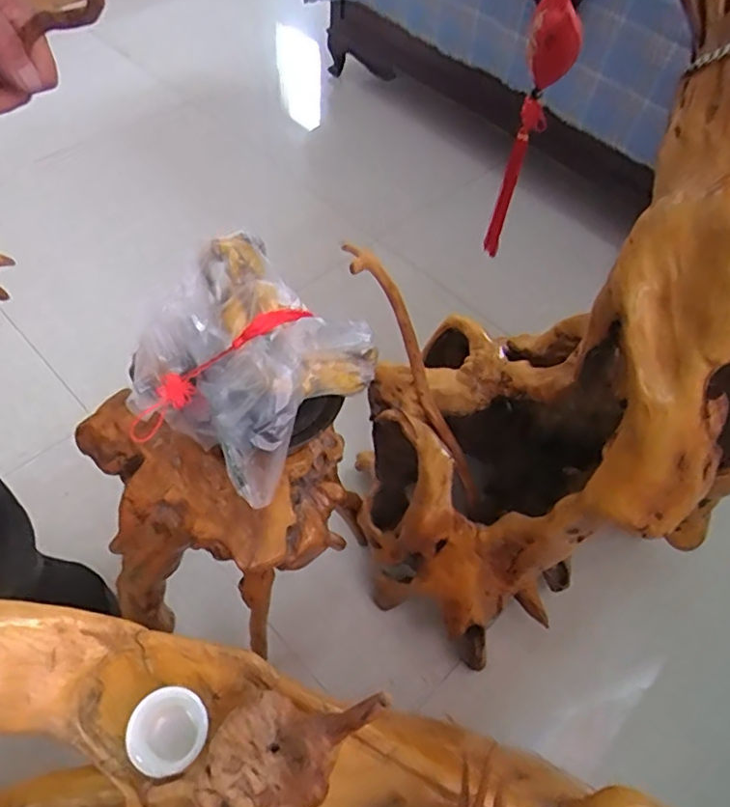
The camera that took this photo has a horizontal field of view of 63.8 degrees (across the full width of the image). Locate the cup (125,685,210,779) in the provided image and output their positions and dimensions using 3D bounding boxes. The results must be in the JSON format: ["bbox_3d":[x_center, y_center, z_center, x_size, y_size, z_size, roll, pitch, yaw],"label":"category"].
[{"bbox_3d":[-0.161,0.270,0.485,0.062,0.030,0.057,2,57,-2],"label":"cup"}]

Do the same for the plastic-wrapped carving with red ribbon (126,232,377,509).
[{"bbox_3d":[-0.139,-0.052,0.662,0.247,0.115,0.235,29,60,15],"label":"plastic-wrapped carving with red ribbon"}]

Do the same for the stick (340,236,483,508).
[{"bbox_3d":[0.073,-0.035,0.812,0.057,0.043,0.408,-29,100,-20],"label":"stick"}]

